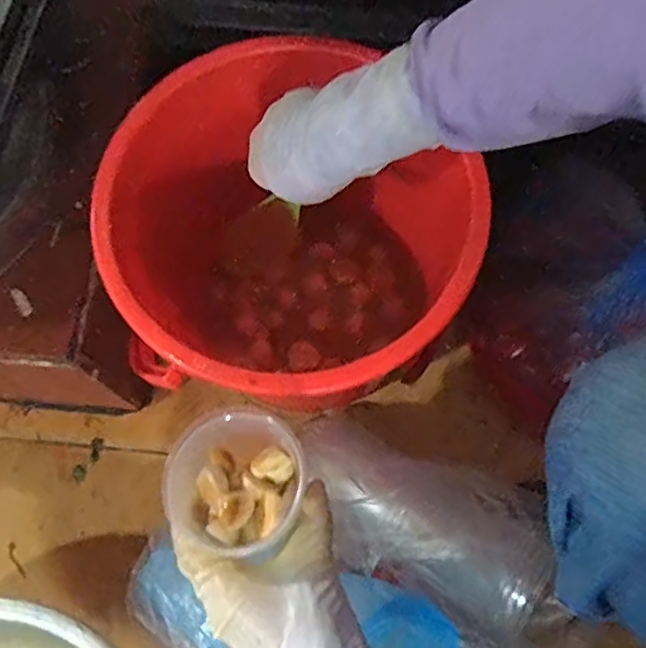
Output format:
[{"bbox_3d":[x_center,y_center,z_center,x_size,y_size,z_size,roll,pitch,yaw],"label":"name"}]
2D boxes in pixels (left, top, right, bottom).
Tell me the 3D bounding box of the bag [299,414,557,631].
[{"bbox_3d":[0.084,0.174,0.577,0.238,0.089,0.111,26,75,9],"label":"bag"}]

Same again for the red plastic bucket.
[{"bbox_3d":[-0.030,-0.041,0.558,0.283,0.259,0.243,6,73,2],"label":"red plastic bucket"}]

